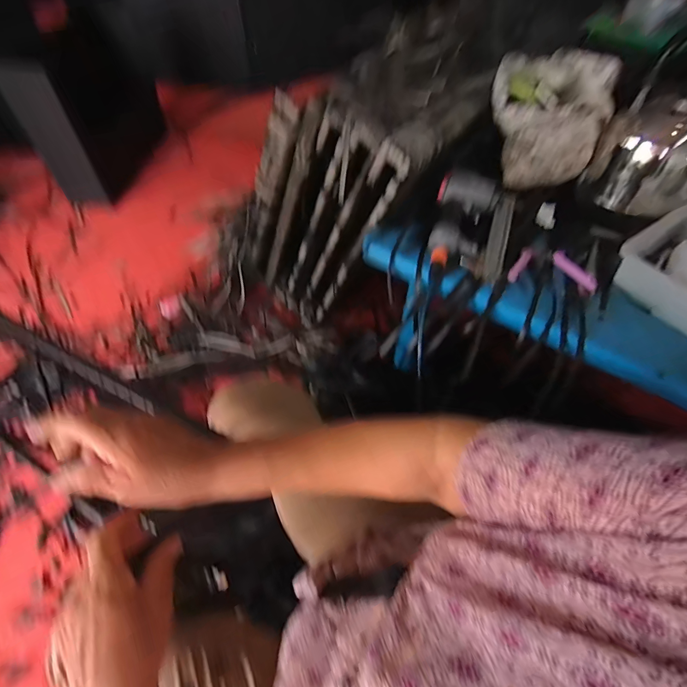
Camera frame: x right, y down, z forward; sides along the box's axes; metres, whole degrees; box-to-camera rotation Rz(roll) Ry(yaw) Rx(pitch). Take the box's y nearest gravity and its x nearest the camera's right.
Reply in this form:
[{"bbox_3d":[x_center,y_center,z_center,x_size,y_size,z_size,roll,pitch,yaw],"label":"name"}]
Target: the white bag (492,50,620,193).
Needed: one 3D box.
[{"bbox_3d":[0.415,-0.469,0.766,0.227,0.142,0.260,21,57,13],"label":"white bag"}]

